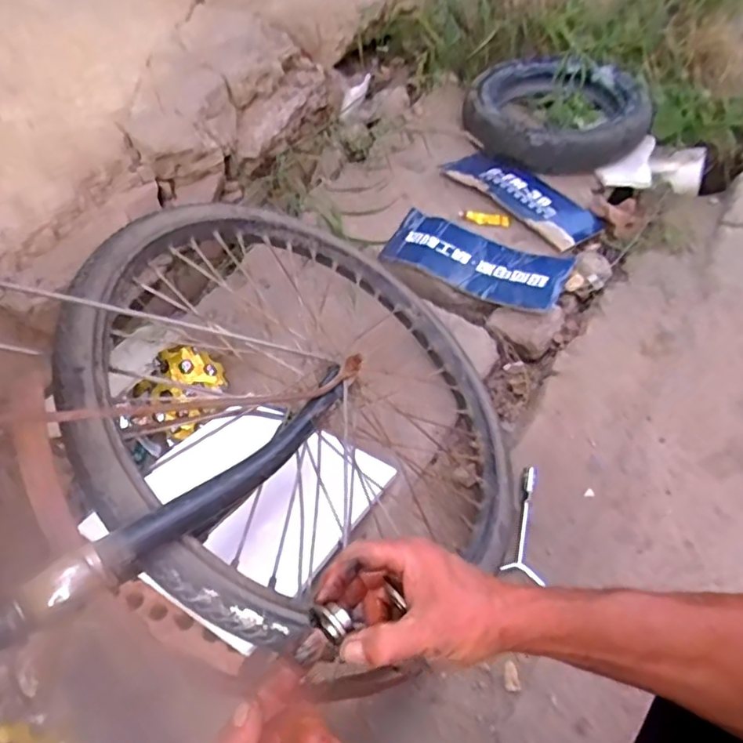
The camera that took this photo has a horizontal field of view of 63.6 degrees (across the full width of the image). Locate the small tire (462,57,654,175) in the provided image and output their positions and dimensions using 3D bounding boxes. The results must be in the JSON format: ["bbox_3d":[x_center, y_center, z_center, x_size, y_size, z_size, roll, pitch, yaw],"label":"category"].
[{"bbox_3d":[0.374,-0.557,1.235,0.371,0.073,0.367,-7,56,-3],"label":"small tire"}]

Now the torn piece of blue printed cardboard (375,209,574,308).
[{"bbox_3d":[0.178,-0.192,1.042,0.313,0.039,0.150,29,62,20],"label":"torn piece of blue printed cardboard"}]

